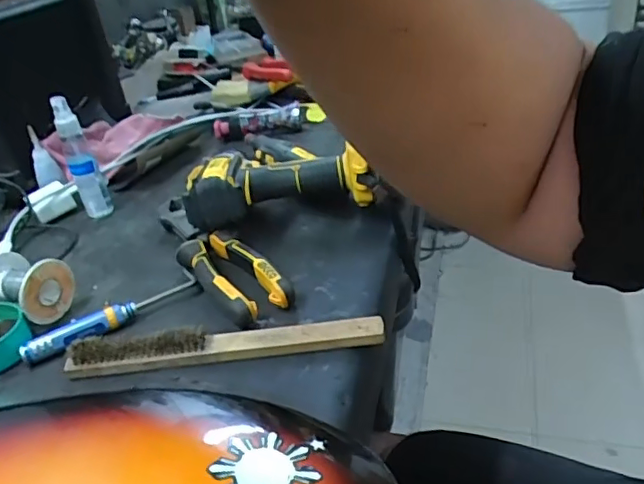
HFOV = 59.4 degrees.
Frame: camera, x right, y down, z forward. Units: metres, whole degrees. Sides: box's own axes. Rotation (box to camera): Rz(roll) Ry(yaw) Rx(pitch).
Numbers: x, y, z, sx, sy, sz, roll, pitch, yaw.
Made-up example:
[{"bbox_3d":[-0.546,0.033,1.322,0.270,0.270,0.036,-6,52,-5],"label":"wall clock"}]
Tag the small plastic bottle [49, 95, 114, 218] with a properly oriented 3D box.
[{"bbox_3d":[-0.264,-0.093,0.619,0.029,0.132,0.025,-21,35,-21],"label":"small plastic bottle"}]

